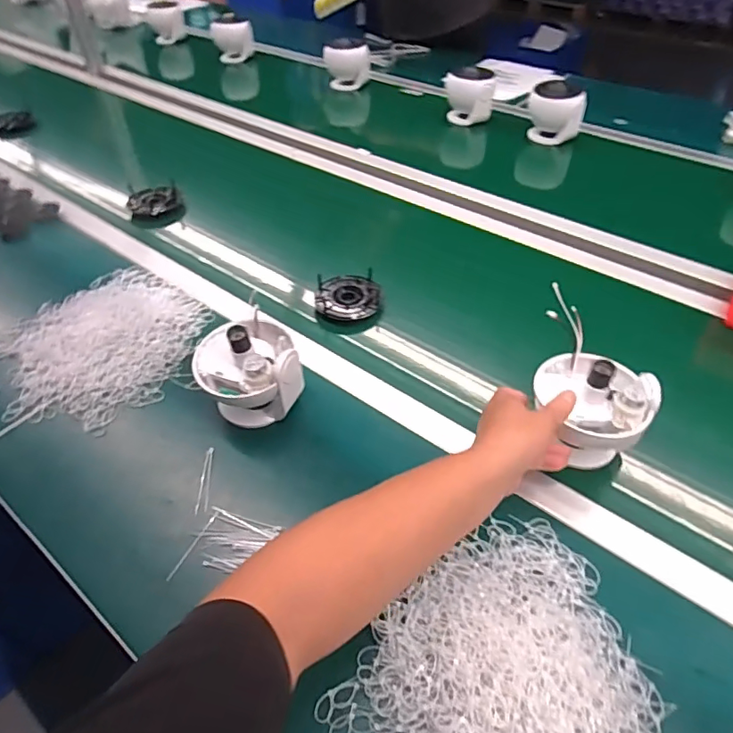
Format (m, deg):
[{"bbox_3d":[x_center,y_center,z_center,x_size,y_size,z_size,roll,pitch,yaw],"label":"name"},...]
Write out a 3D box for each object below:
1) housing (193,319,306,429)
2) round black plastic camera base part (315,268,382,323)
[{"bbox_3d":[-0.143,0.001,0.623,0.119,0.101,0.116,-15,48,-14],"label":"housing"},{"bbox_3d":[-0.027,-0.104,0.777,0.096,0.018,0.096,-6,46,-5],"label":"round black plastic camera base part"}]

